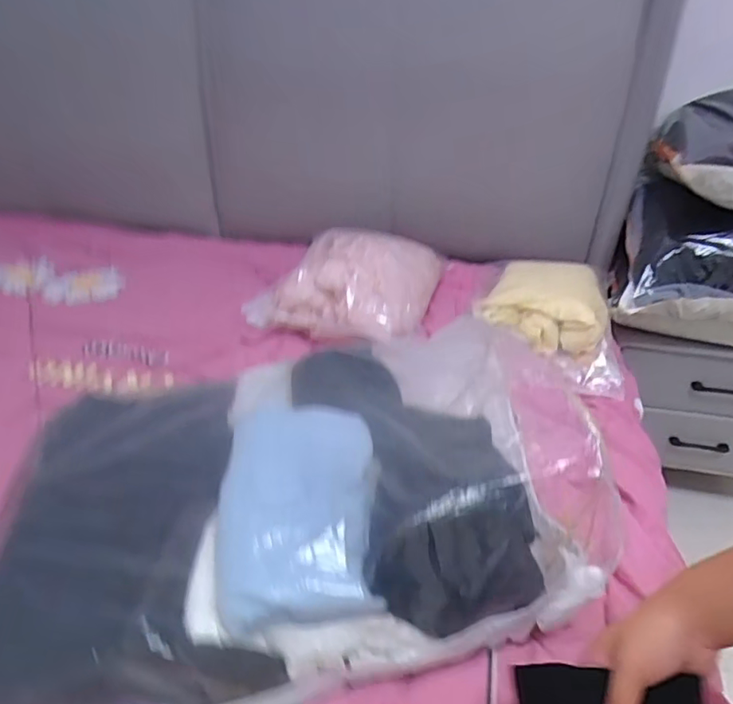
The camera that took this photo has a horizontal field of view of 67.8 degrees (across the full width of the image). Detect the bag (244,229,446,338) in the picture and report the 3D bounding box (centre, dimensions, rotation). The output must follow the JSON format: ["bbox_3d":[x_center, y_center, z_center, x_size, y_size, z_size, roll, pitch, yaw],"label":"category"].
[{"bbox_3d":[-0.043,-0.153,1.081,0.343,0.131,0.288,10,36,15],"label":"bag"}]

